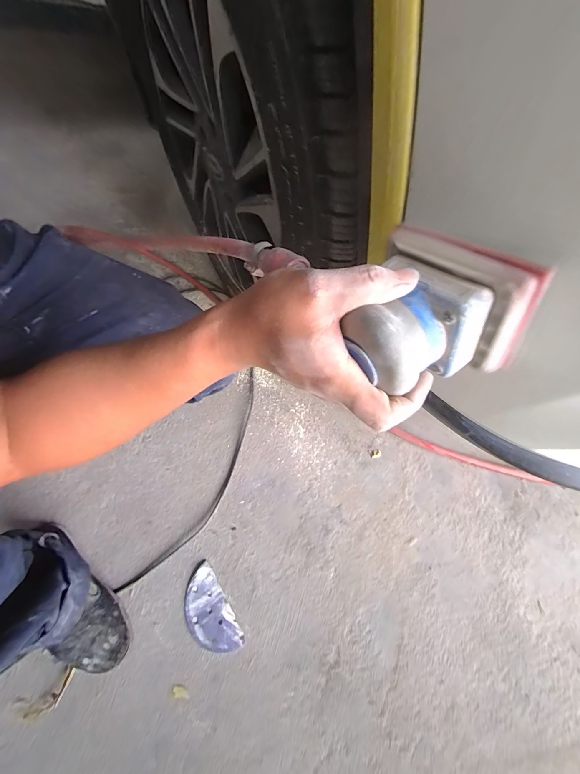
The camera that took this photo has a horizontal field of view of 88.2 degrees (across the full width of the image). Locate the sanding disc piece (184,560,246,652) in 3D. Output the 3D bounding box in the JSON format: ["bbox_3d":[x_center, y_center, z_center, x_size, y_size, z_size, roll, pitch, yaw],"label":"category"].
[{"bbox_3d":[-0.145,0.401,0.530,0.070,0.011,0.144,-33,72,-15],"label":"sanding disc piece"}]

